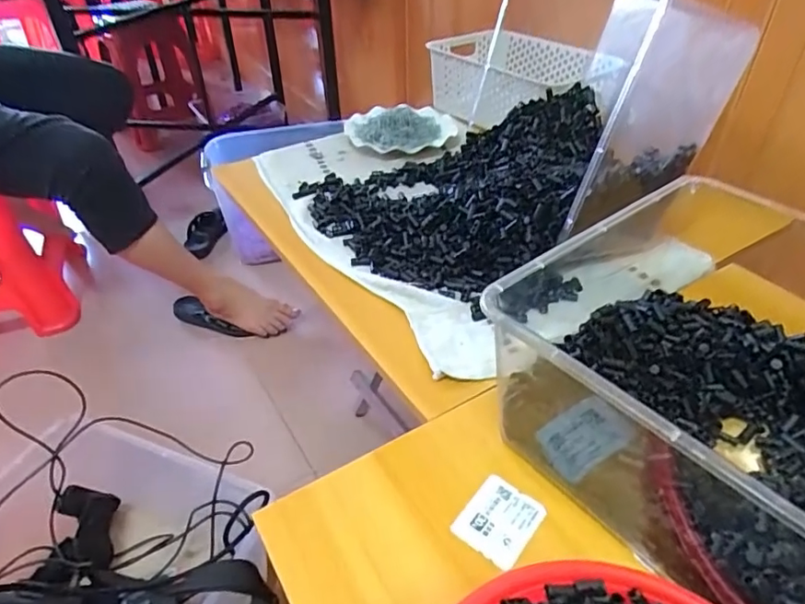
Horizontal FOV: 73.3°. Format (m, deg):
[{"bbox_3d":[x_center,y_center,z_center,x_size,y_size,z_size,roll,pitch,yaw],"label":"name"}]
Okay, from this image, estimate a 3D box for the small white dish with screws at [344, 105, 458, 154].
[{"bbox_3d":[-0.004,-0.299,0.910,0.182,0.036,0.148,-7,40,-5],"label":"small white dish with screws"}]

